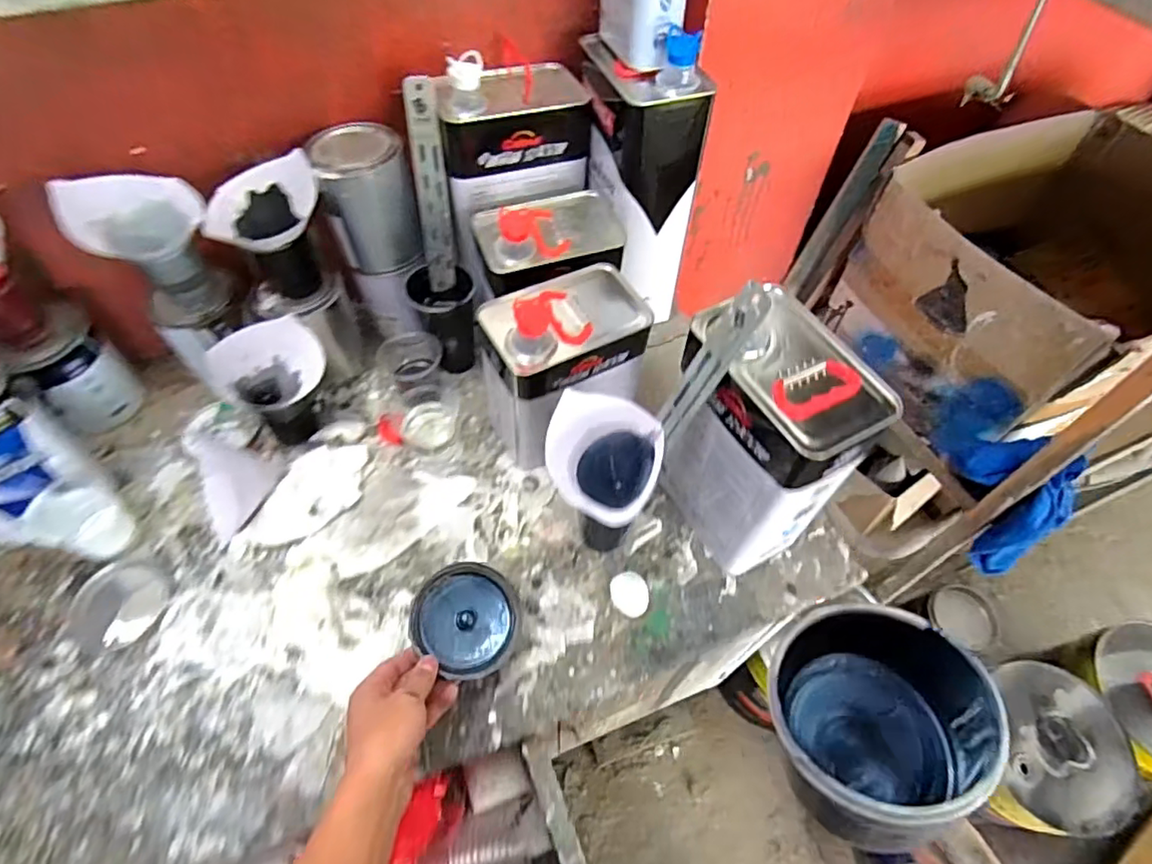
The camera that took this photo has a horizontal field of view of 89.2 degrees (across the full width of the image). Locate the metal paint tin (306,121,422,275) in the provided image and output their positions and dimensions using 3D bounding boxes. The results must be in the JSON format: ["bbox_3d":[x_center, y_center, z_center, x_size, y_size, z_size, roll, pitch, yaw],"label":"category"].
[{"bbox_3d":[-0.247,-0.280,0.706,0.096,0.144,0.095,1,56,-1],"label":"metal paint tin"}]

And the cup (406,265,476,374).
[{"bbox_3d":[-0.167,-0.140,0.763,0.078,0.130,0.077,1,56,-1],"label":"cup"}]

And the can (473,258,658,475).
[{"bbox_3d":[-0.013,-0.077,0.676,0.168,0.225,0.122,-19,59,-14],"label":"can"}]

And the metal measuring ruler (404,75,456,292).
[{"bbox_3d":[-0.167,-0.278,0.682,0.034,0.252,0.007,-1,35,-3],"label":"metal measuring ruler"}]

